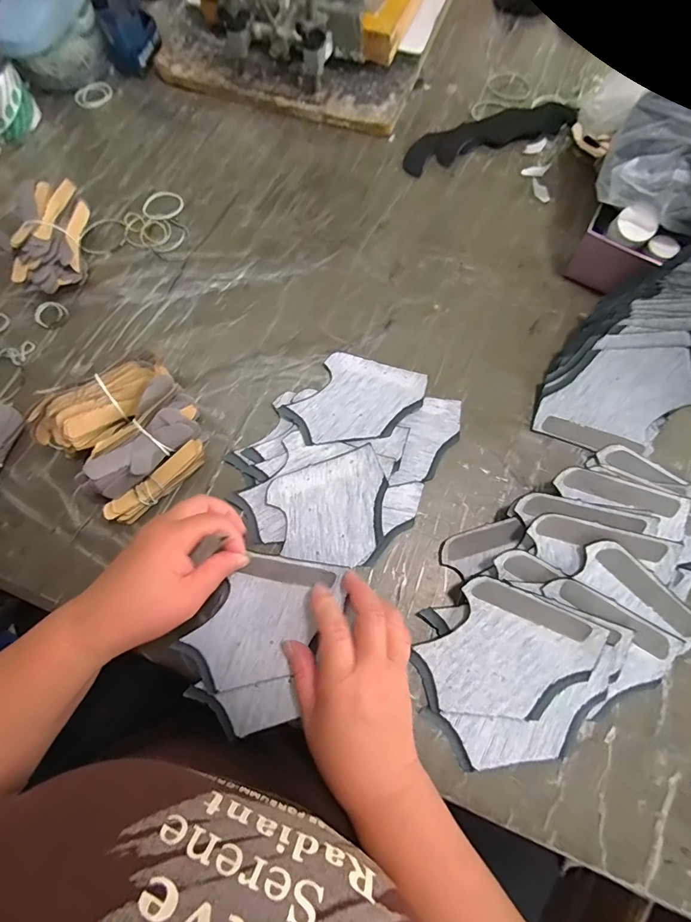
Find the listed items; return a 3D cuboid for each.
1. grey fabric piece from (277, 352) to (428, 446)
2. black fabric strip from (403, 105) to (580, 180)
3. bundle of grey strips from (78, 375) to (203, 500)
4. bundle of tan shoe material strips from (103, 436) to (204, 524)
[{"bbox_3d":[0.010,-0.060,0.414,0.101,0.014,0.122,34,75,12],"label":"grey fabric piece"},{"bbox_3d":[0.183,-0.416,0.535,0.230,0.007,0.062,-21,71,-6],"label":"black fabric strip"},{"bbox_3d":[-0.178,-0.014,0.379,0.048,0.047,0.115,33,74,12],"label":"bundle of grey strips"},{"bbox_3d":[-0.168,0.020,0.382,0.098,0.024,0.022,-42,75,-13],"label":"bundle of tan shoe material strips"}]

